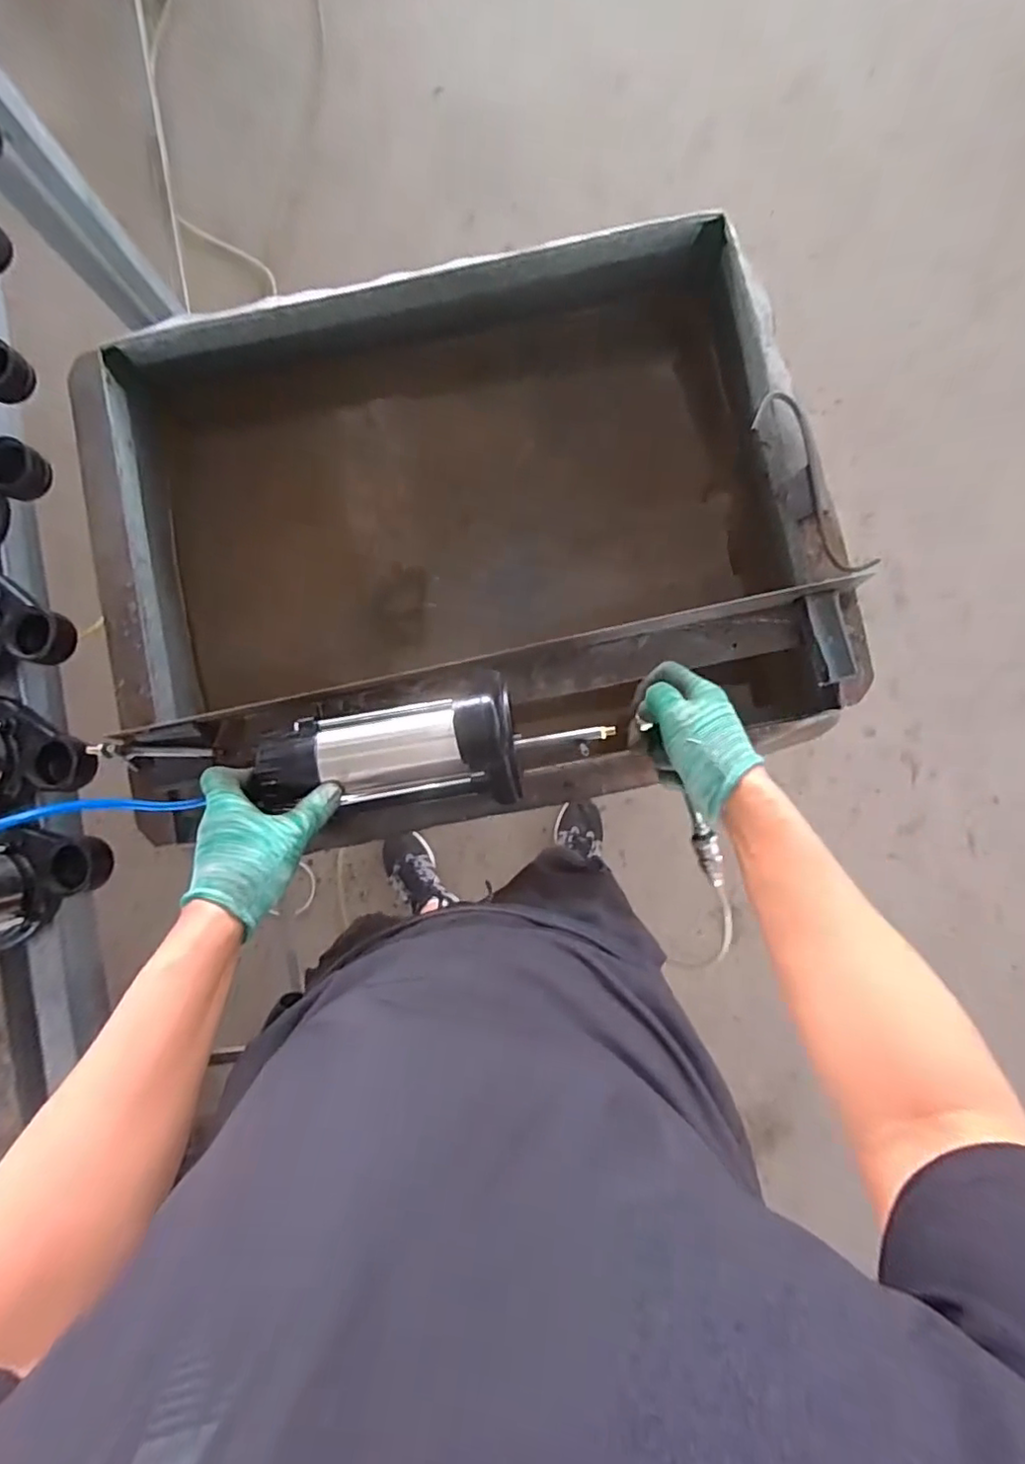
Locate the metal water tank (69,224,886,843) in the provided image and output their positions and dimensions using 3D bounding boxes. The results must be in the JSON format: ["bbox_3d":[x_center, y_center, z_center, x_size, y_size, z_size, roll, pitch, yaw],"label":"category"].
[{"bbox_3d":[-0.057,-0.206,0.727,0.760,0.261,0.597,-11,87,2],"label":"metal water tank"}]

